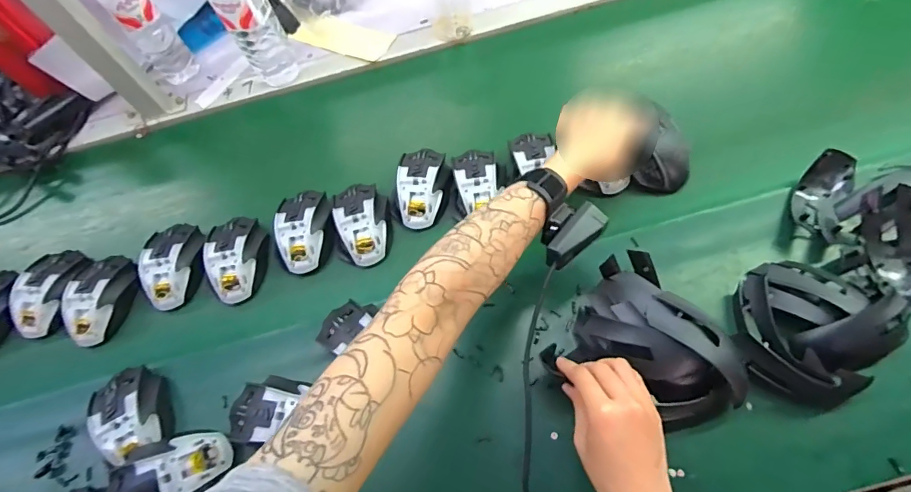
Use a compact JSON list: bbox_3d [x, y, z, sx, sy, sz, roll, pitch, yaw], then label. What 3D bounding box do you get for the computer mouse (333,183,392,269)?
[{"bbox_3d":[-0.120,-0.031,0.588,0.076,0.035,0.112,-8,61,0],"label":"computer mouse"}]

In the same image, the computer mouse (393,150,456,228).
[{"bbox_3d":[-0.041,-0.078,0.602,0.070,0.038,0.110,5,62,7],"label":"computer mouse"}]

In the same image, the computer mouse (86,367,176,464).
[{"bbox_3d":[-0.349,0.180,0.499,0.071,0.033,0.098,-33,64,-13],"label":"computer mouse"}]

